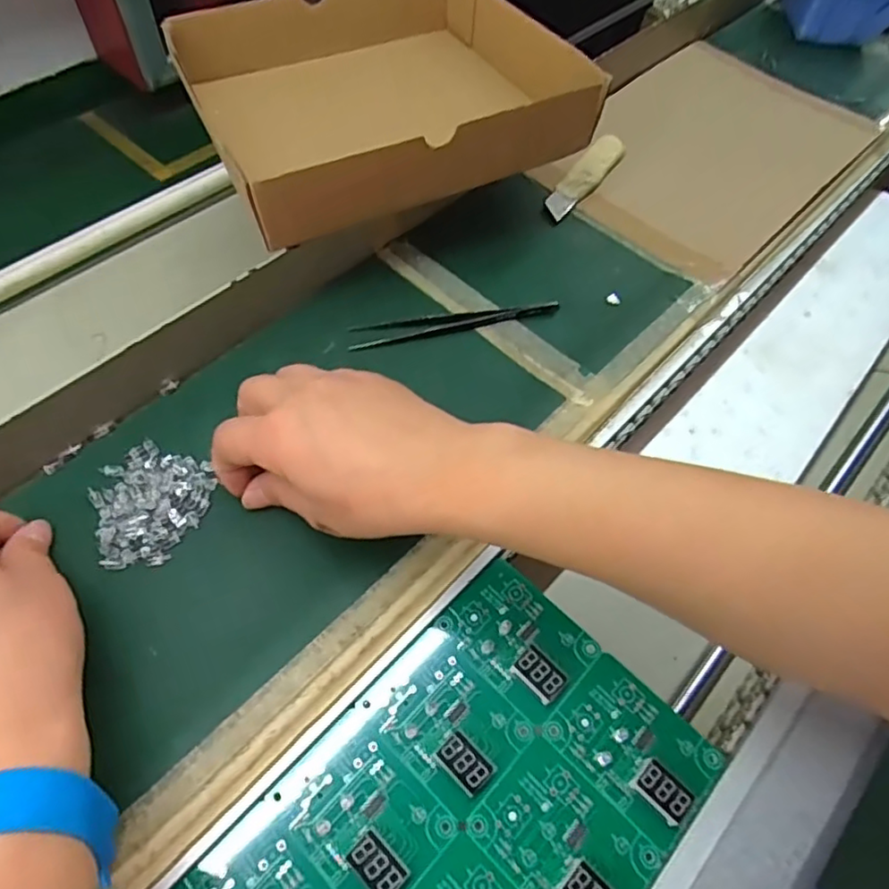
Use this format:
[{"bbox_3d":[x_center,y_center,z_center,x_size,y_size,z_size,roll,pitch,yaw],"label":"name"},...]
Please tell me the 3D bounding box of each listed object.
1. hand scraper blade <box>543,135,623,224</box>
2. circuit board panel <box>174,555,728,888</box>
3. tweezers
[{"bbox_3d":[0.104,-0.198,0.470,0.024,0.012,0.102,31,62,14],"label":"hand scraper blade"},{"bbox_3d":[0.009,0.160,0.267,0.138,0.013,0.201,41,65,19],"label":"circuit board panel"},{"bbox_3d":[0.008,-0.076,0.398,0.133,0.007,0.018,-10,60,-9],"label":"tweezers"}]

